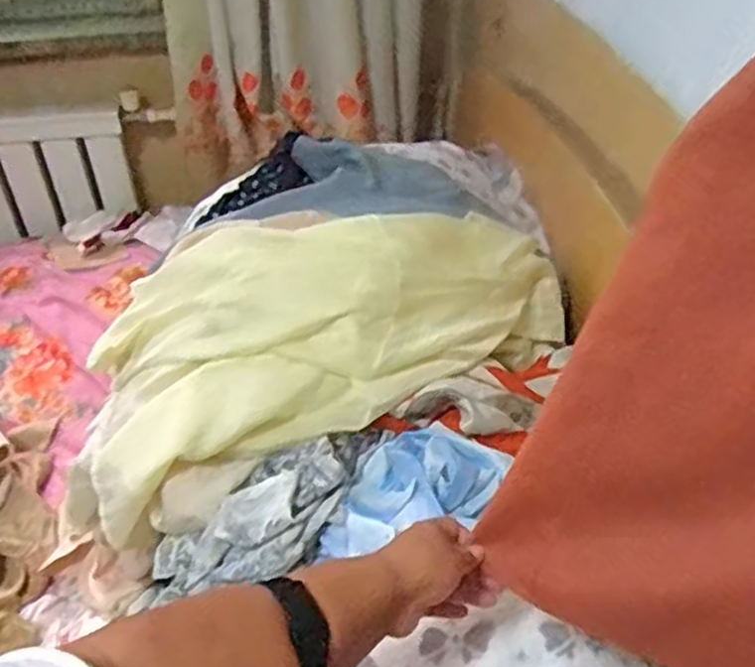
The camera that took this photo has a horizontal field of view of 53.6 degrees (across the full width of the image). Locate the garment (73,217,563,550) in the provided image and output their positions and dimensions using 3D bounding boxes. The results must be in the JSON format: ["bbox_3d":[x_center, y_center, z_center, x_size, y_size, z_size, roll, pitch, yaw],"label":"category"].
[{"bbox_3d":[-0.080,-0.015,0.958,0.628,0.206,0.310,-19,44,-19],"label":"garment"}]

